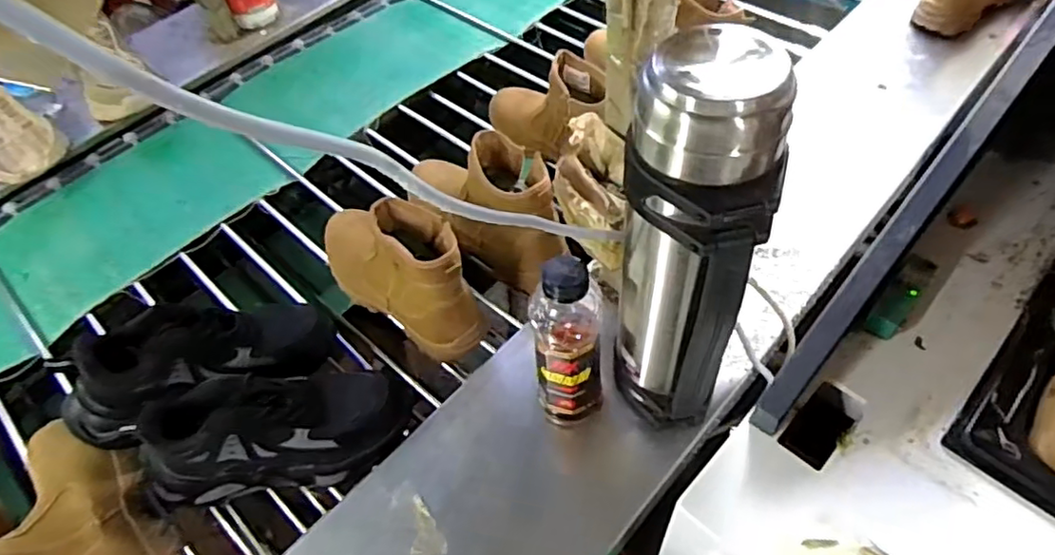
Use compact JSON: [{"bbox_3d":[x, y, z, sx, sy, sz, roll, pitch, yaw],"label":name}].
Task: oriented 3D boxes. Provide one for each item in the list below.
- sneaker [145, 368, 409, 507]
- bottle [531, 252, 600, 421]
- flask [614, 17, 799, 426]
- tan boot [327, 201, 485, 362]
[{"bbox_3d":[-0.266,0.160,0.659,0.276,0.112,0.094,-10,55,-2],"label":"sneaker"},{"bbox_3d":[0.039,0.068,0.607,0.070,0.218,0.061,-11,55,-2],"label":"bottle"},{"bbox_3d":[0.131,-0.002,0.536,0.108,0.385,0.111,3,56,7],"label":"flask"},{"bbox_3d":[-0.168,-0.025,0.759,0.267,0.157,0.095,32,64,24],"label":"tan boot"}]

